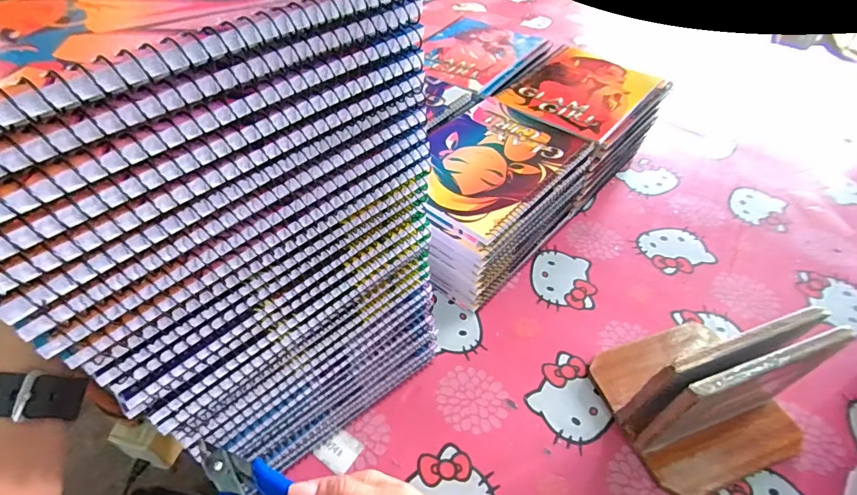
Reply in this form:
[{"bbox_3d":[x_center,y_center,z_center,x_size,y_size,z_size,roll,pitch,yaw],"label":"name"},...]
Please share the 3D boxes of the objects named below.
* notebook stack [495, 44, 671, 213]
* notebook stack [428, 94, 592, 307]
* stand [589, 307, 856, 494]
[{"bbox_3d":[0.202,-0.168,0.615,0.165,0.120,0.204,36,57,28],"label":"notebook stack"},{"bbox_3d":[0.065,-0.054,0.518,0.150,0.124,0.212,34,56,27],"label":"notebook stack"},{"bbox_3d":[0.241,0.106,0.368,0.150,0.119,0.136,-16,50,-14],"label":"stand"}]

